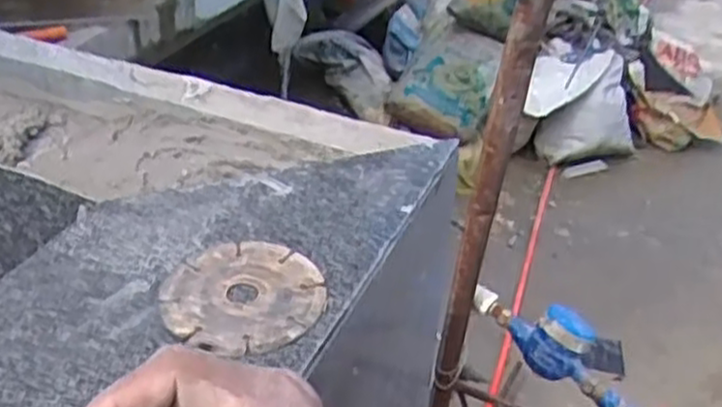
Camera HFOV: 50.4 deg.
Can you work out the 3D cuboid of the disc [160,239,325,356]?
[{"bbox_3d":[-0.072,0.055,0.475,0.096,0.004,0.095,2,36,-1],"label":"disc"}]

